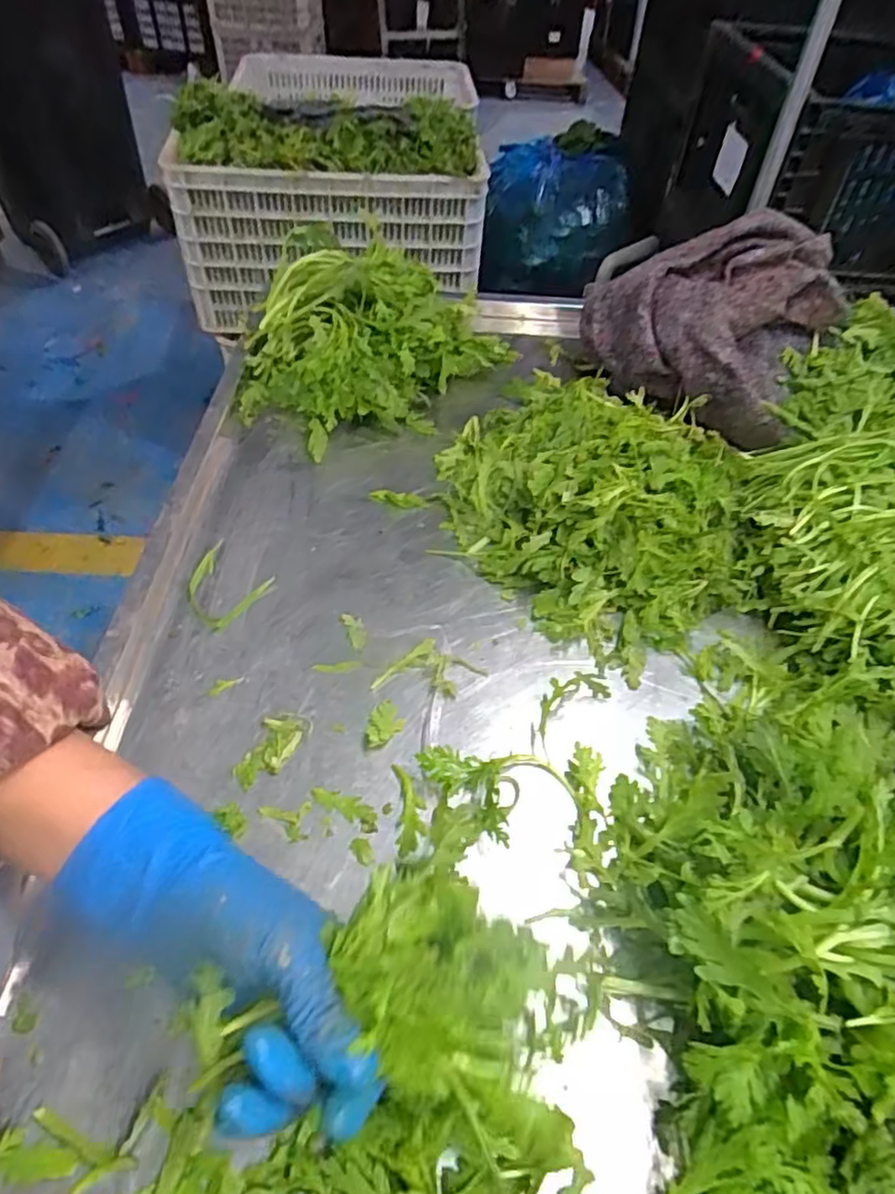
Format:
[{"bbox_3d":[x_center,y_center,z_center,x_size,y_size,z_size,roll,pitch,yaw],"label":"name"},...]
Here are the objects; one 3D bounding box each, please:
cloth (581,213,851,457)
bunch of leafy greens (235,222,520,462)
[{"bbox_3d":[0.245,-0.270,0.645,0.225,0.126,0.164,23,53,16],"label":"cloth"},{"bbox_3d":[-0.087,-0.263,0.681,0.206,0.106,0.247,26,54,18],"label":"bunch of leafy greens"}]

